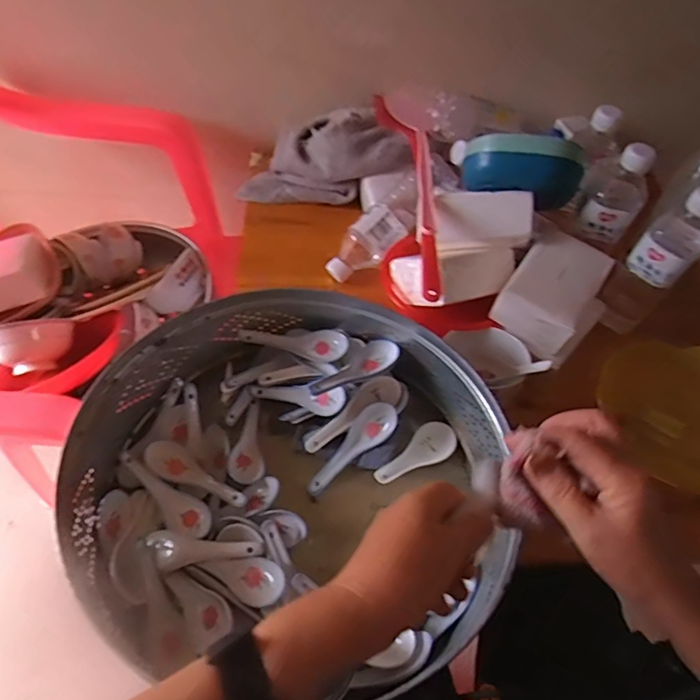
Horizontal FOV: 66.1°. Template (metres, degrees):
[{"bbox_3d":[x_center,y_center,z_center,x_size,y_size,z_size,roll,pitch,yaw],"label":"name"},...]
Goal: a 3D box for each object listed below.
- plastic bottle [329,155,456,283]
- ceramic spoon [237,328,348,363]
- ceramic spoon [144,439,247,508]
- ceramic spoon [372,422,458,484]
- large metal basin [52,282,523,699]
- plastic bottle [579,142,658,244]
[{"bbox_3d":[0.056,-0.180,0.738,0.219,0.065,0.057,-44,67,0],"label":"plastic bottle"},{"bbox_3d":[-0.066,-0.010,0.630,0.125,0.027,0.036,6,56,0],"label":"ceramic spoon"},{"bbox_3d":[-0.160,0.127,0.562,0.125,0.020,0.032,25,58,12],"label":"ceramic spoon"},{"bbox_3d":[0.070,0.119,0.595,0.120,0.026,0.044,-25,60,-38],"label":"ceramic spoon"},{"bbox_3d":[-0.064,0.117,0.547,0.395,0.114,0.366,-29,63,-21],"label":"large metal basin"},{"bbox_3d":[0.322,-0.191,0.647,0.064,0.120,0.064,26,59,13],"label":"plastic bottle"}]

